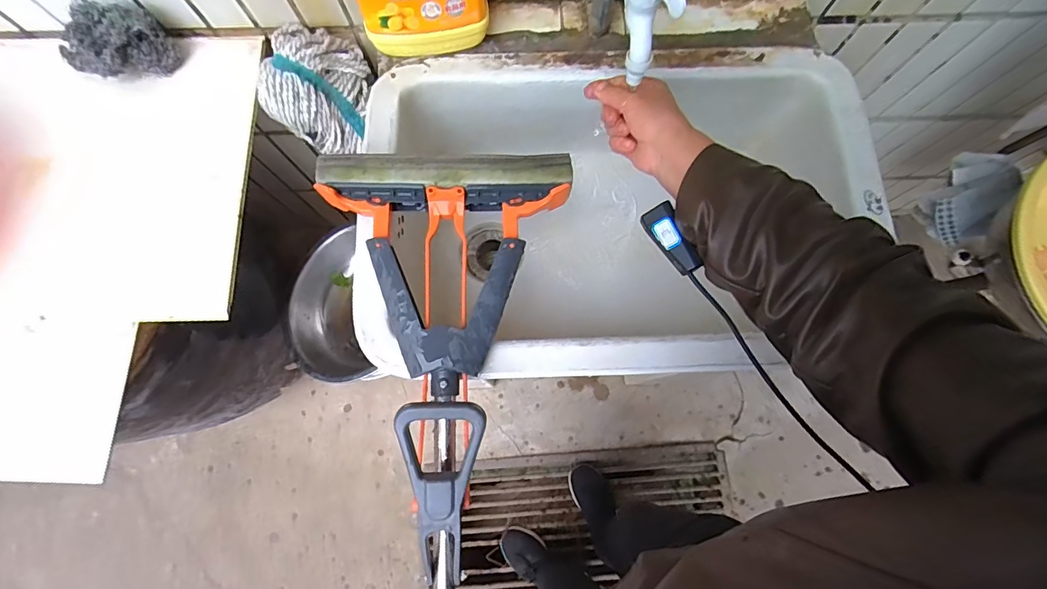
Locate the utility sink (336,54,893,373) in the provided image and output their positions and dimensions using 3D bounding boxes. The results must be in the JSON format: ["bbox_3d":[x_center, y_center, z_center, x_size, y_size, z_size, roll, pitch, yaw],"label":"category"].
[{"bbox_3d":[0.119,-0.091,0.653,0.593,0.229,0.395,-2,77,0],"label":"utility sink"}]

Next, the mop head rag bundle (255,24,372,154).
[{"bbox_3d":[-0.293,-0.293,0.664,0.130,0.100,0.154,7,77,2],"label":"mop head rag bundle"}]

